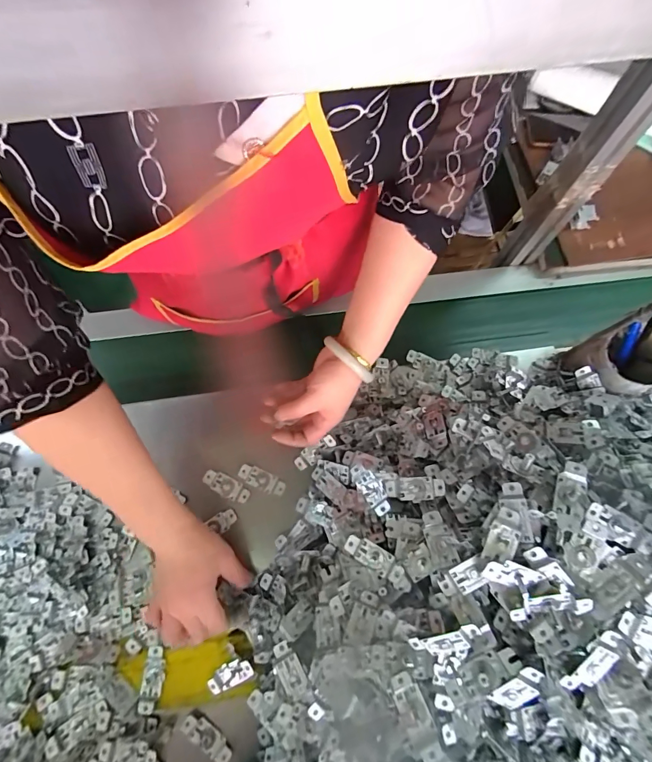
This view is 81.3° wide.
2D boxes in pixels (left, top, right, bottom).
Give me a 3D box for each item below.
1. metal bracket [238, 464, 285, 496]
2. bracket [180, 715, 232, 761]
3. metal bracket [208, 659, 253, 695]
[{"bbox_3d":[-0.085,0.131,0.503,0.063,0.012,0.023,26,75,7],"label":"metal bracket"},{"bbox_3d":[-0.133,0.402,0.427,0.062,0.020,0.022,36,77,10],"label":"bracket"},{"bbox_3d":[-0.112,0.341,0.439,0.059,0.010,0.023,-31,74,10],"label":"metal bracket"}]

